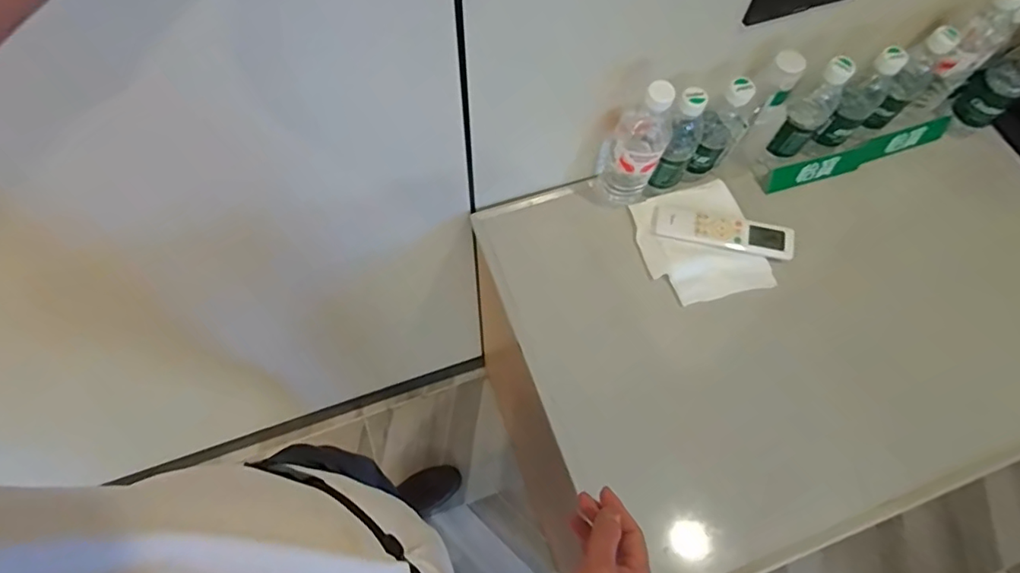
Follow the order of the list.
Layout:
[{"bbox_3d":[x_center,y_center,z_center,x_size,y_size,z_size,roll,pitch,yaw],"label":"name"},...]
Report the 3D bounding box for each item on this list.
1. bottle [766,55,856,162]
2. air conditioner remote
[{"bbox_3d":[0.406,-0.235,0.744,0.048,0.164,0.047,34,69,13],"label":"bottle"},{"bbox_3d":[0.300,-0.075,0.765,0.191,0.013,0.055,10,66,3],"label":"air conditioner remote"}]

